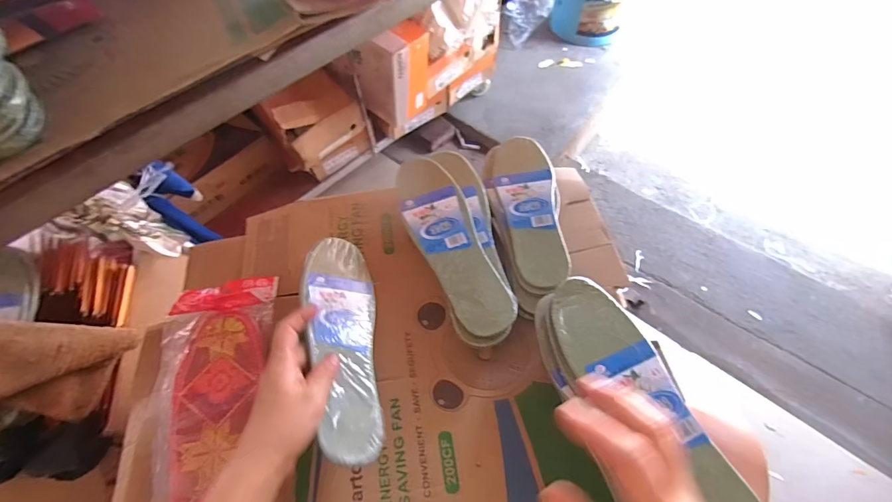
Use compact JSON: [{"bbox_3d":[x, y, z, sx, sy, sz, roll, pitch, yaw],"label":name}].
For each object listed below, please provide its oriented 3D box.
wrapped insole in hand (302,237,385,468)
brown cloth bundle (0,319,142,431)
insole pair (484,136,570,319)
[{"bbox_3d":[-0.107,0.082,0.424,0.075,0.011,0.249,13,43,-28],"label":"wrapped insole in hand"},{"bbox_3d":[-0.537,0.162,0.531,0.200,0.043,0.137,15,74,-37],"label":"brown cloth bundle"},{"bbox_3d":[0.102,-0.044,0.507,0.085,0.021,0.240,-7,58,-1],"label":"insole pair"}]

